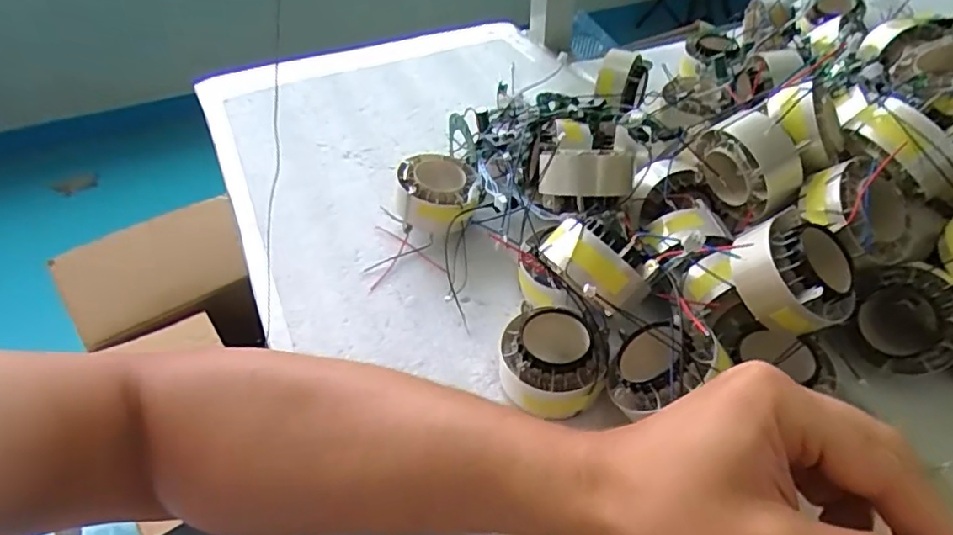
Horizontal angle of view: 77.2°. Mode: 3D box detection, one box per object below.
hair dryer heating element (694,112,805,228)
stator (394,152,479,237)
[{"bbox_3d":[0.174,-0.064,0.385,0.029,0.064,0.064,-24,48,-22],"label":"hair dryer heating element"},{"bbox_3d":[-0.032,-0.054,0.471,0.064,0.054,0.060,-2,43,-1],"label":"stator"}]

